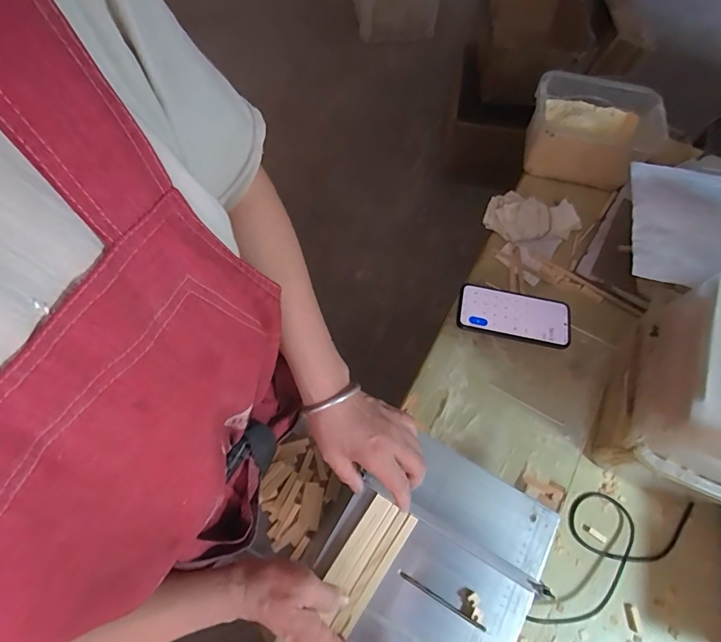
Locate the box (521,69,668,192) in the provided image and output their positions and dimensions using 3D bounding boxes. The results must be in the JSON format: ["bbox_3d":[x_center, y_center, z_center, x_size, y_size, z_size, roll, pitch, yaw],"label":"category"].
[{"bbox_3d":[0.478,-0.400,0.905,0.257,0.121,0.216,21,63,8],"label":"box"}]

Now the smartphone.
[{"bbox_3d":[0.230,-0.007,0.643,0.167,0.013,0.077,10,63,4],"label":"smartphone"}]

